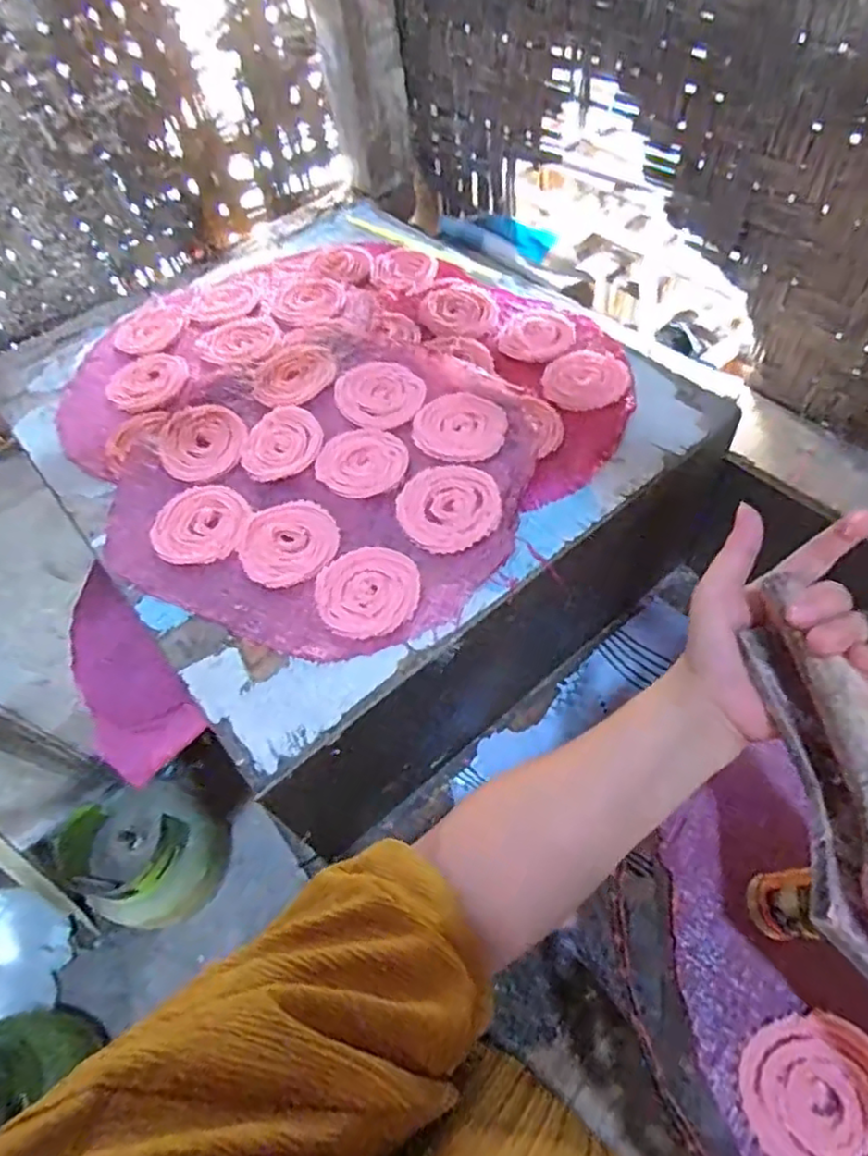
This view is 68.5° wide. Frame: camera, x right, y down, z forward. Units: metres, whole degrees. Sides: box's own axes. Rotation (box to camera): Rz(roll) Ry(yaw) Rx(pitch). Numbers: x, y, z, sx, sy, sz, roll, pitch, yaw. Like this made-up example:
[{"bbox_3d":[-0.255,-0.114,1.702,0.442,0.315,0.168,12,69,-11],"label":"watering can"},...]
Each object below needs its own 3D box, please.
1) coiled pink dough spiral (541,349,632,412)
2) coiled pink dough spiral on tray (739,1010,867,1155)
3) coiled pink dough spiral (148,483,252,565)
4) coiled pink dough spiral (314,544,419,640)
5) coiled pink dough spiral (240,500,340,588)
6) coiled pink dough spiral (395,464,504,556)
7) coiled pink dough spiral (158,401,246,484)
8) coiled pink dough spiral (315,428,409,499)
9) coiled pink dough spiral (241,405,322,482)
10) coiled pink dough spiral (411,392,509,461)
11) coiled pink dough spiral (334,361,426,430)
[{"bbox_3d":[0.146,-0.192,0.614,0.081,0.006,0.081,-4,59,1],"label":"coiled pink dough spiral"},{"bbox_3d":[0.202,0.272,0.325,0.080,0.015,0.079,-1,59,2],"label":"coiled pink dough spiral on tray"},{"bbox_3d":[-0.202,-0.046,0.554,0.083,0.005,0.082,-1,59,2],"label":"coiled pink dough spiral"},{"bbox_3d":[-0.052,0.008,0.499,0.078,0.008,0.082,-1,59,2],"label":"coiled pink dough spiral"},{"bbox_3d":[-0.122,-0.032,0.533,0.079,0.004,0.084,-1,59,2],"label":"coiled pink dough spiral"},{"bbox_3d":[0.013,-0.062,0.536,0.084,0.007,0.086,-1,59,2],"label":"coiled pink dough spiral"},{"bbox_3d":[-0.221,-0.131,0.610,0.078,0.009,0.103,-9,60,-3],"label":"coiled pink dough spiral"},{"bbox_3d":[-0.065,-0.105,0.572,0.078,0.007,0.076,-1,59,2],"label":"coiled pink dough spiral"},{"bbox_3d":[-0.142,-0.126,0.591,0.075,0.010,0.076,-22,61,-10],"label":"coiled pink dough spiral"},{"bbox_3d":[0.024,-0.139,0.582,0.082,0.004,0.078,-1,59,2],"label":"coiled pink dough spiral"},{"bbox_3d":[-0.053,-0.178,0.612,0.086,0.007,0.080,-1,59,2],"label":"coiled pink dough spiral"}]

